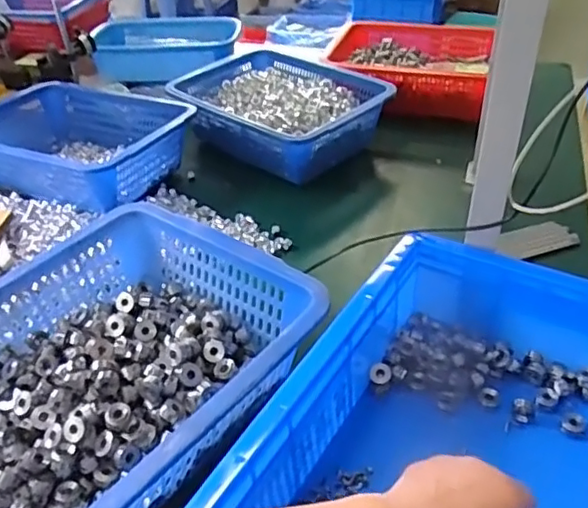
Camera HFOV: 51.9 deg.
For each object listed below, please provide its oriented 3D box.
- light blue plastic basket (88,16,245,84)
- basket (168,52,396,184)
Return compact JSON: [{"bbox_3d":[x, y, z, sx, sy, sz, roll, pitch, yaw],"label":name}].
[{"bbox_3d":[-0.242,-0.399,1.171,0.273,0.071,0.157,-7,38,-6],"label":"light blue plastic basket"},{"bbox_3d":[-0.021,-0.226,0.955,0.313,0.080,0.233,27,46,32],"label":"basket"}]

